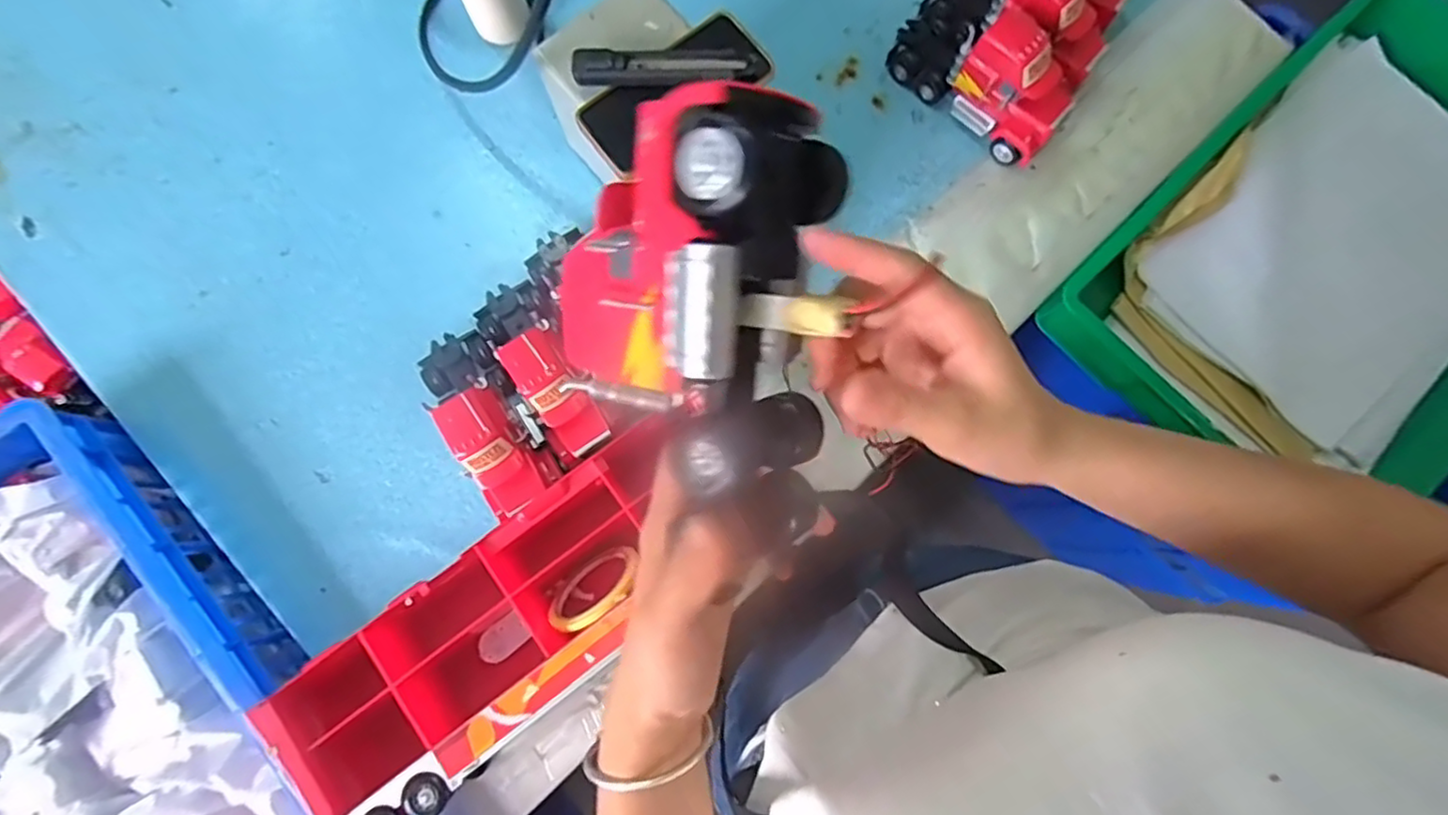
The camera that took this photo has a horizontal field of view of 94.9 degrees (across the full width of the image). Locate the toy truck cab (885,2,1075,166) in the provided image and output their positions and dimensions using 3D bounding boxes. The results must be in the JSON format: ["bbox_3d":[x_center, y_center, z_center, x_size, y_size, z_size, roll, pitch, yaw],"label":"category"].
[{"bbox_3d":[0.270,-0.355,0.694,0.195,0.112,0.063,42,83,7],"label":"toy truck cab"}]

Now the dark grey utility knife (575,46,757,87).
[{"bbox_3d":[-0.050,-0.290,0.563,0.154,0.013,0.029,0,80,0],"label":"dark grey utility knife"}]

